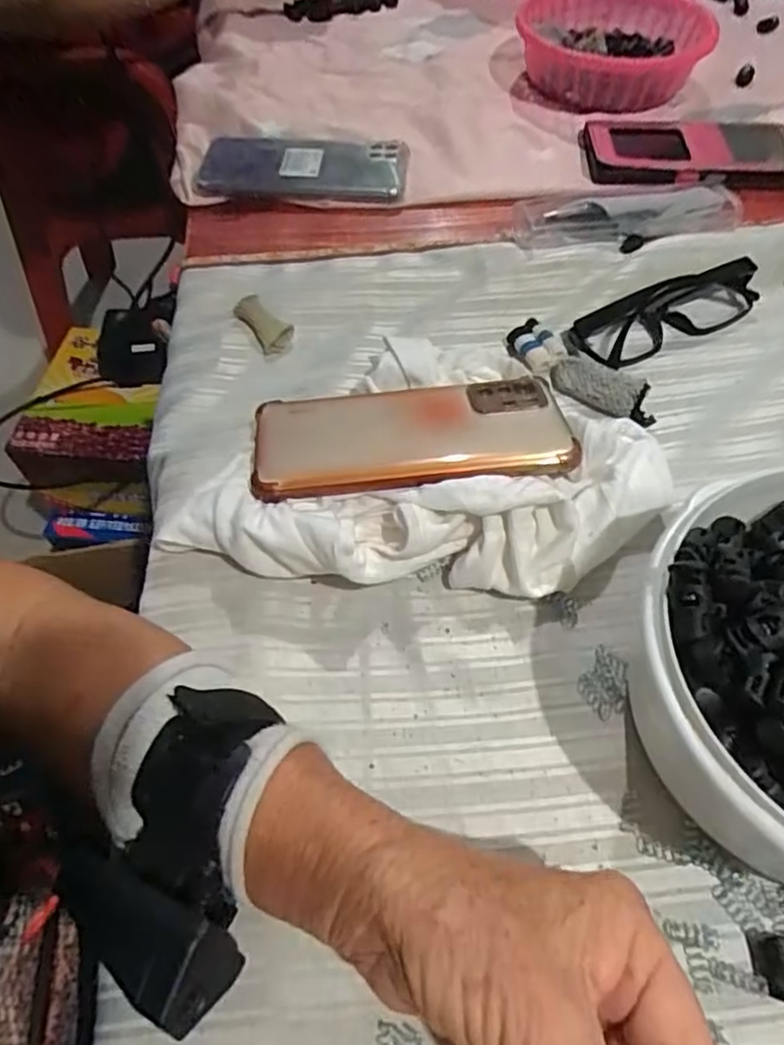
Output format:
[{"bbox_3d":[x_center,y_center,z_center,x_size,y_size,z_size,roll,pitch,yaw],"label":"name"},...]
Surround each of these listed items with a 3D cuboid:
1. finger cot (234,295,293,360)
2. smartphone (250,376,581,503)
[{"bbox_3d":[-0.082,-0.127,0.419,0.020,0.011,0.045,-38,85,-22],"label":"finger cot"},{"bbox_3d":[0.009,-0.046,0.336,0.157,0.010,0.076,-10,45,-4],"label":"smartphone"}]

